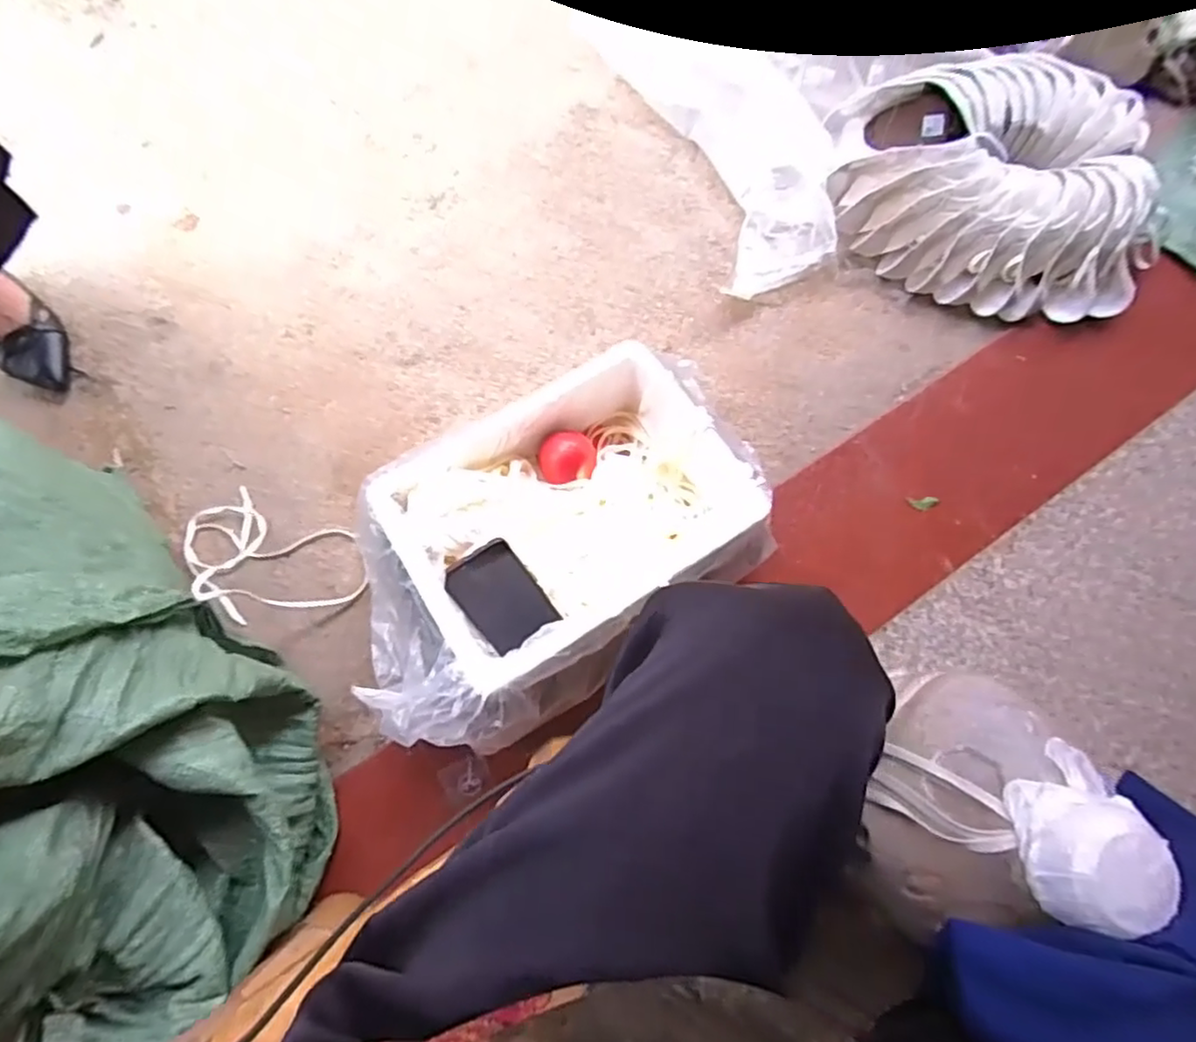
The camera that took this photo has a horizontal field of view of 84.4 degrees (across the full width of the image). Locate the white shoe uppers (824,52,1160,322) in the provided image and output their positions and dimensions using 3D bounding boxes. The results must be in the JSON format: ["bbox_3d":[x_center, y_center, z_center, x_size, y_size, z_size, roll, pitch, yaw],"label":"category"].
[{"bbox_3d":[0.574,-0.493,0.955,0.460,0.128,0.387,11,72,1],"label":"white shoe uppers"}]

